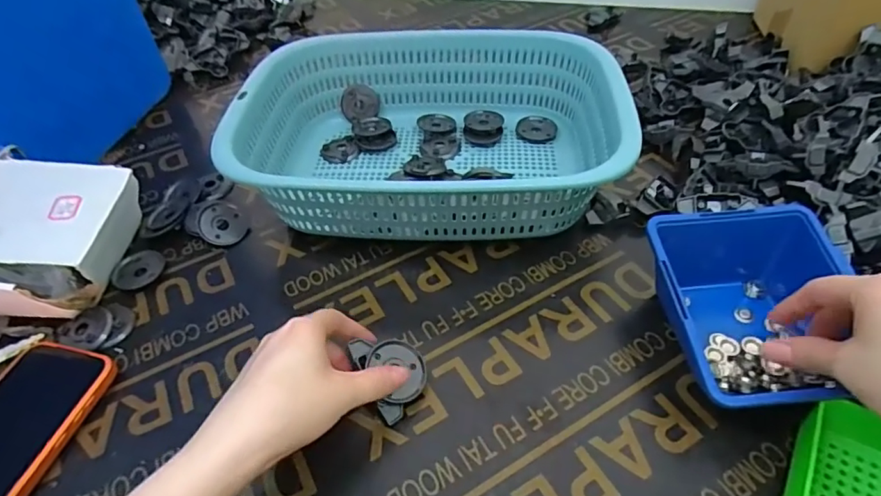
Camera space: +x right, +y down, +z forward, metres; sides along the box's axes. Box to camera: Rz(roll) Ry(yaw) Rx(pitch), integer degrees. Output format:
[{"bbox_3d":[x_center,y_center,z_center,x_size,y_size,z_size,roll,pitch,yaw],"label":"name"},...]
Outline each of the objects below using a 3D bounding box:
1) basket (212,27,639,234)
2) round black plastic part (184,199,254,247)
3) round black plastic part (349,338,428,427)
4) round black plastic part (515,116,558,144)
[{"bbox_3d":[-0.006,-0.109,0.487,0.336,0.099,0.248,4,47,8],"label":"basket"},{"bbox_3d":[-0.208,-0.025,0.475,0.056,0.017,0.044,32,64,15],"label":"round black plastic part"},{"bbox_3d":[-0.038,0.086,0.353,0.055,0.014,0.050,37,64,-3],"label":"round black plastic part"},{"bbox_3d":[0.102,-0.126,0.546,0.042,0.007,0.036,6,67,5],"label":"round black plastic part"}]

